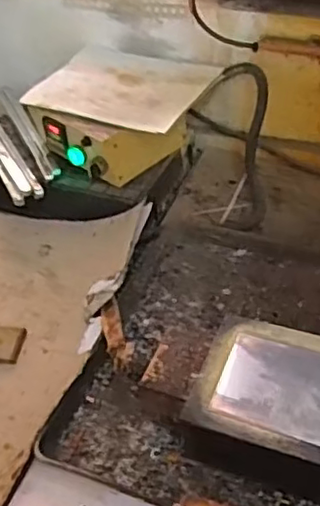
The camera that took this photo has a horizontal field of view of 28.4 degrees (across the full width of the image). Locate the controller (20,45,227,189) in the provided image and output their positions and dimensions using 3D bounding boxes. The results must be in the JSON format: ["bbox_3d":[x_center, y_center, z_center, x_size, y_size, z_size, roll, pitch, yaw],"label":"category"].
[{"bbox_3d":[-0.065,-0.220,0.989,0.249,0.098,0.234,20,48,26],"label":"controller"}]

